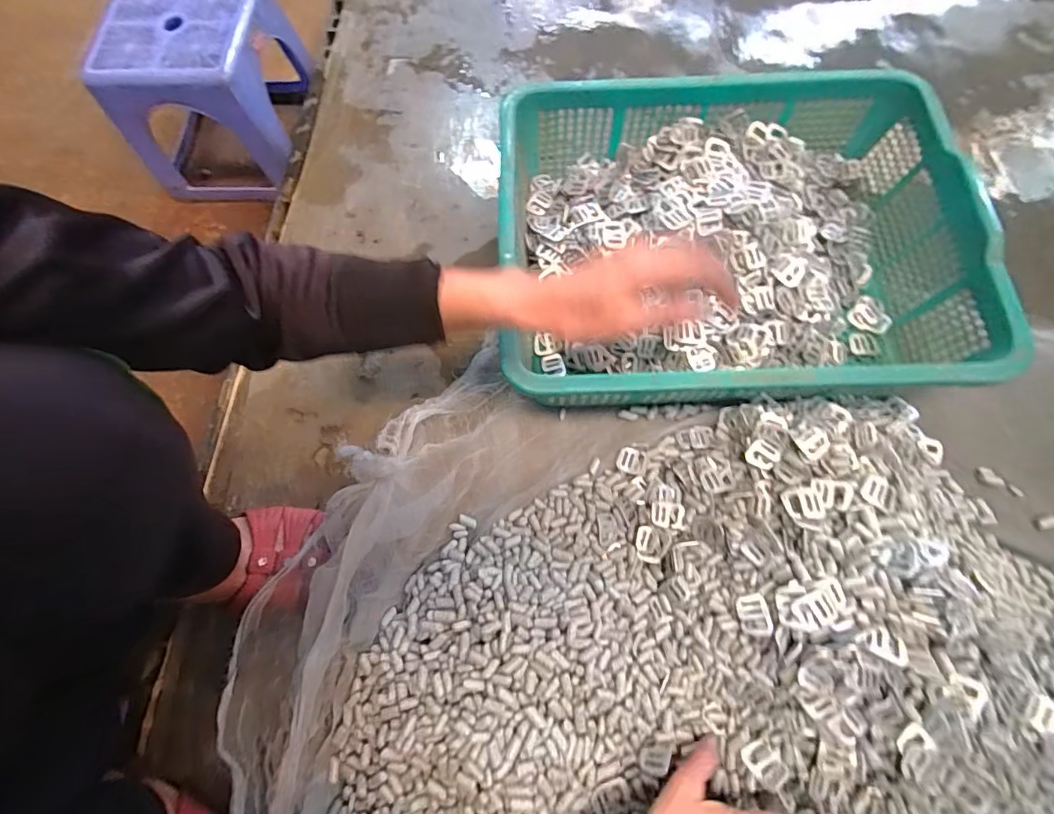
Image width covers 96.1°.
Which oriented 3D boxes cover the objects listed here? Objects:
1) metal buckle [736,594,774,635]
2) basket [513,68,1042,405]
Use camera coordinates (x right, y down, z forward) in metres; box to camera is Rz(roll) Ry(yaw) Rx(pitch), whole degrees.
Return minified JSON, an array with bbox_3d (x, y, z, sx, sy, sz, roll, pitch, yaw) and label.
[{"bbox_3d":[0.199,0.183,0.417,0.026,0.004,0.033,-20,48,22],"label":"metal buckle"},{"bbox_3d":[0.219,-0.173,0.533,0.474,0.125,0.367,-2,70,-1],"label":"basket"}]

